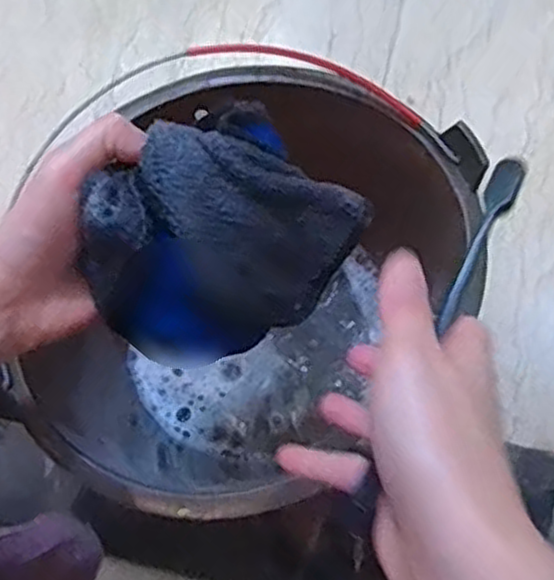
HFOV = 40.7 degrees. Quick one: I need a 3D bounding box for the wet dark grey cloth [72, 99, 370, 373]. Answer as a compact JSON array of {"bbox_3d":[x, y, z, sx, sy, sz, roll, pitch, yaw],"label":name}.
[{"bbox_3d":[-0.029,-0.023,0.345,0.098,0.053,0.114,37,80,10],"label":"wet dark grey cloth"}]

